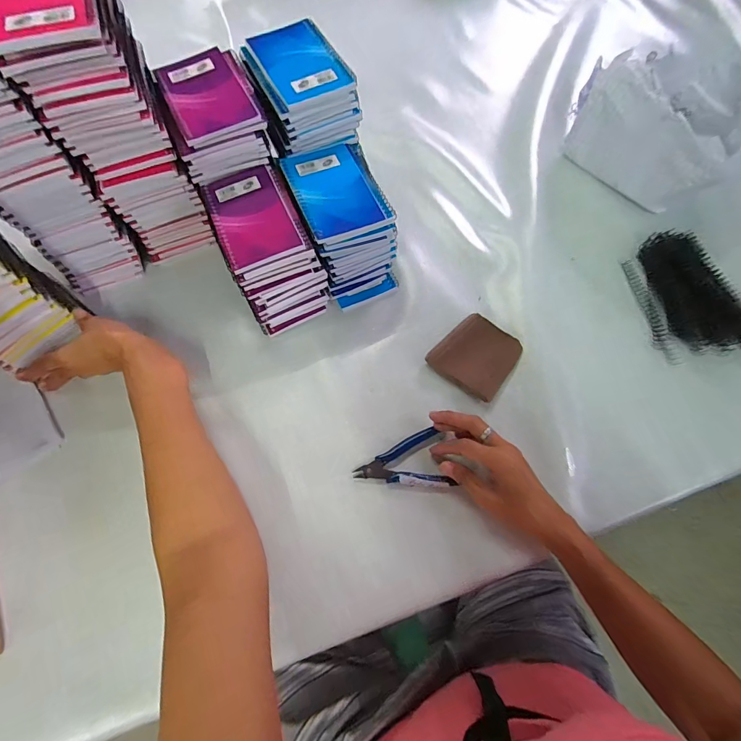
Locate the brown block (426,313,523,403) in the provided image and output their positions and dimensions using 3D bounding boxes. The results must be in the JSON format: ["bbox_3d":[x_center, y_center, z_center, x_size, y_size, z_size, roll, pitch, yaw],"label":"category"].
[{"bbox_3d":[0.129,-0.019,0.482,0.088,0.017,0.088,36,74,16],"label":"brown block"}]

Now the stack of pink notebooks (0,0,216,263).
[{"bbox_3d":[-0.271,-0.263,0.444,0.099,0.278,0.118,-16,68,-4],"label":"stack of pink notebooks"}]

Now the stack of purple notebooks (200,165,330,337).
[{"bbox_3d":[-0.126,-0.145,0.492,0.099,0.115,0.153,-26,69,-7],"label":"stack of purple notebooks"}]

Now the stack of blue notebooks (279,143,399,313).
[{"bbox_3d":[-0.033,-0.181,0.500,0.100,0.121,0.155,-21,69,-6],"label":"stack of blue notebooks"}]

